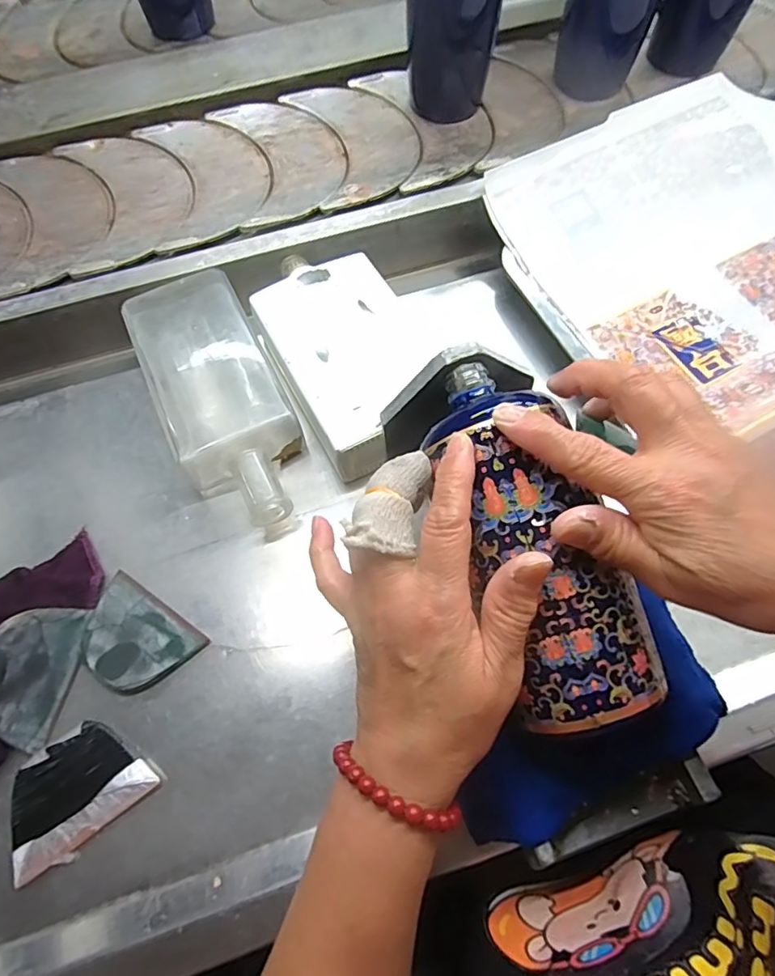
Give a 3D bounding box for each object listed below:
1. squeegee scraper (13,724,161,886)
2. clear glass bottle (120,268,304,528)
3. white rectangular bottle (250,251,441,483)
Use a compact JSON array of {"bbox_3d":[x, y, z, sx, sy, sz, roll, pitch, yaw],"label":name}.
[{"bbox_3d":[-0.189,0.180,0.328,0.083,0.012,0.061,-40,71,-14],"label":"squeegee scraper"},{"bbox_3d":[-0.128,-0.073,0.420,0.088,0.041,0.224,-25,69,-9],"label":"clear glass bottle"},{"bbox_3d":[-0.036,-0.116,0.431,0.114,0.037,0.208,-27,69,-9],"label":"white rectangular bottle"}]

